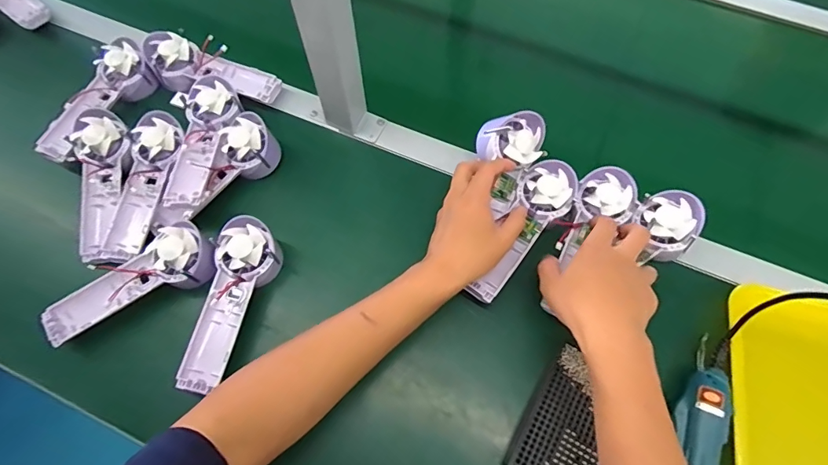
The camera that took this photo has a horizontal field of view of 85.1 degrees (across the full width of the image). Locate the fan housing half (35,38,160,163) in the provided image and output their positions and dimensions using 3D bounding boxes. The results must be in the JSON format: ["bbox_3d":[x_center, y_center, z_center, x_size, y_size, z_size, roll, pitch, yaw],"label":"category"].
[{"bbox_3d":[-0.395,-0.162,0.561,0.056,0.051,0.172,28,70,12],"label":"fan housing half"}]

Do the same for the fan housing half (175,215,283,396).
[{"bbox_3d":[-0.186,0.072,0.462,0.063,0.042,0.176,6,67,4],"label":"fan housing half"}]

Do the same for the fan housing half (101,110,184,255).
[{"bbox_3d":[-0.305,-0.055,0.511,0.057,0.036,0.175,7,67,4],"label":"fan housing half"}]

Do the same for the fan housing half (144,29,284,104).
[{"bbox_3d":[-0.256,-0.209,0.581,0.171,0.051,0.063,11,67,6],"label":"fan housing half"}]

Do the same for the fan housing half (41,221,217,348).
[{"bbox_3d":[-0.294,0.052,0.464,0.171,0.036,0.064,-33,70,-13],"label":"fan housing half"}]

